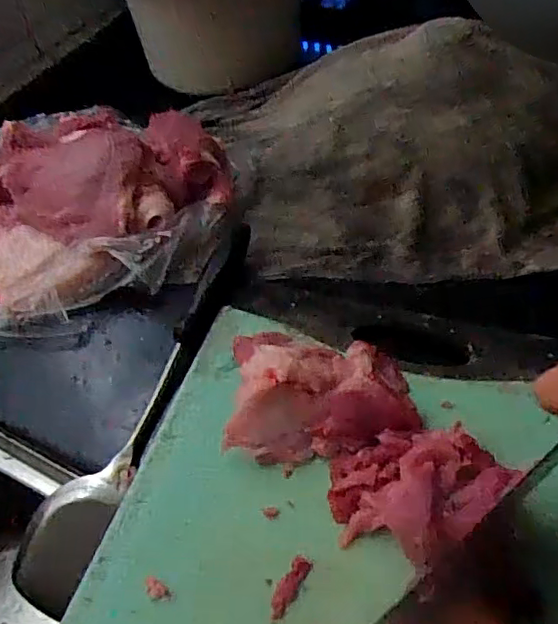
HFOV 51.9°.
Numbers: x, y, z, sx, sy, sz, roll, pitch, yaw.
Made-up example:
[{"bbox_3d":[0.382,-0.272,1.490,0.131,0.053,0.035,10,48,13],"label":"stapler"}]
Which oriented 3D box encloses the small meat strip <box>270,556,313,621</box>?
[{"bbox_3d":[0.006,0.158,0.330,0.011,0.005,0.036,27,59,21],"label":"small meat strip"}]

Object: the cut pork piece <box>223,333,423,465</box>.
[{"bbox_3d":[0.030,0.051,0.384,0.123,0.039,0.094,2,53,7],"label":"cut pork piece"}]

